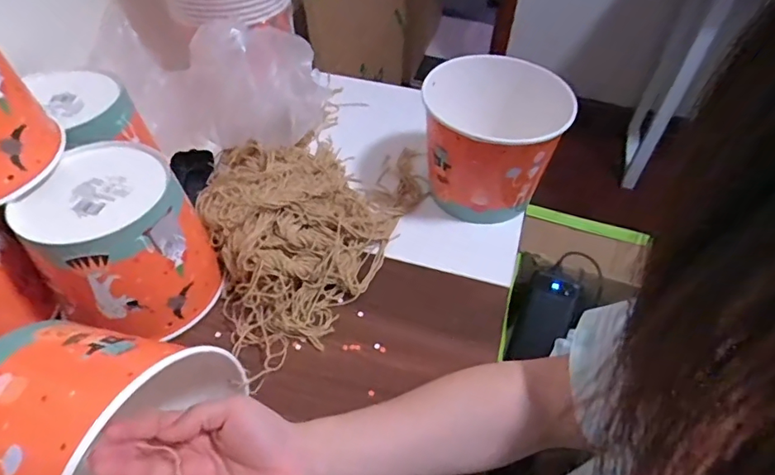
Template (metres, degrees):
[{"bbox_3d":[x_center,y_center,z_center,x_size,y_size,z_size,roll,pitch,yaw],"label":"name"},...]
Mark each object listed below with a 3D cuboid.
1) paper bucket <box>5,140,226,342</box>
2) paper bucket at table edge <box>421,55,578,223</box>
[{"bbox_3d":[-0.247,0.006,0.470,0.134,0.130,0.123,1,48,-1],"label":"paper bucket"},{"bbox_3d":[0.129,-0.111,0.590,0.160,0.132,0.156,1,48,-1],"label":"paper bucket at table edge"}]

